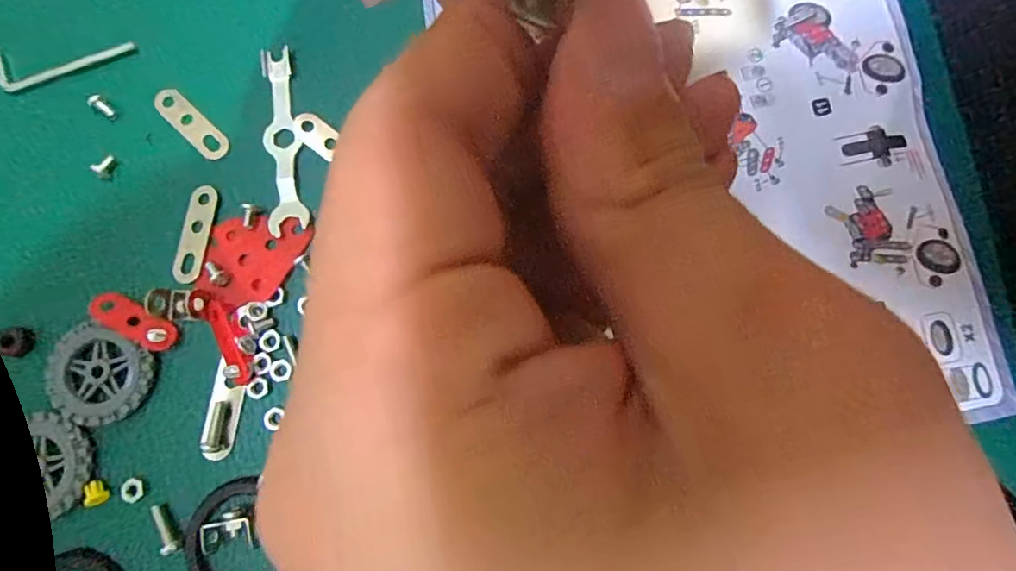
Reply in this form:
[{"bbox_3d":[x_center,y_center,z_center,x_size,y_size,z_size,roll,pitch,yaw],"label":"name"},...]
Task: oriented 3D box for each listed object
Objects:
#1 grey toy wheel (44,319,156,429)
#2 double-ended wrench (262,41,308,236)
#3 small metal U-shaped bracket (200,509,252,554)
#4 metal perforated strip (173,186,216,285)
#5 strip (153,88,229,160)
[{"bbox_3d":[-0.133,0.029,0.164,0.034,0.004,0.029,27,83,4],"label":"grey toy wheel"},{"bbox_3d":[-0.079,-0.051,0.178,0.012,0.004,0.066,-10,82,0],"label":"double-ended wrench"},{"bbox_3d":[-0.085,0.074,0.155,0.016,0.007,0.010,-7,79,0],"label":"small metal U-shaped bracket"},{"bbox_3d":[-0.107,-0.018,0.173,0.009,0.004,0.034,10,82,2],"label":"metal perforated strip"},{"bbox_3d":[-0.112,-0.057,0.180,0.033,0.004,0.010,43,85,6],"label":"strip"}]

